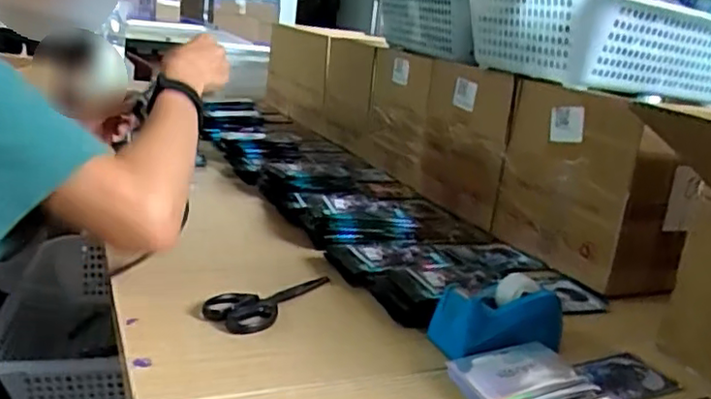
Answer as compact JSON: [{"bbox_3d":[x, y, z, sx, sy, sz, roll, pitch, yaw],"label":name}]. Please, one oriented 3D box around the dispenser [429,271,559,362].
[{"bbox_3d":[0.125,0.103,0.555,0.113,0.058,0.057,0,18,-21],"label":"dispenser"}]

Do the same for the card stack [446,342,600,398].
[{"bbox_3d":[0.133,0.144,0.507,0.111,0.018,0.074,-1,18,-24],"label":"card stack"}]

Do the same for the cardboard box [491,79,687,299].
[{"bbox_3d":[0.280,-0.021,0.784,0.118,0.197,0.226,1,17,-17],"label":"cardboard box"}]

